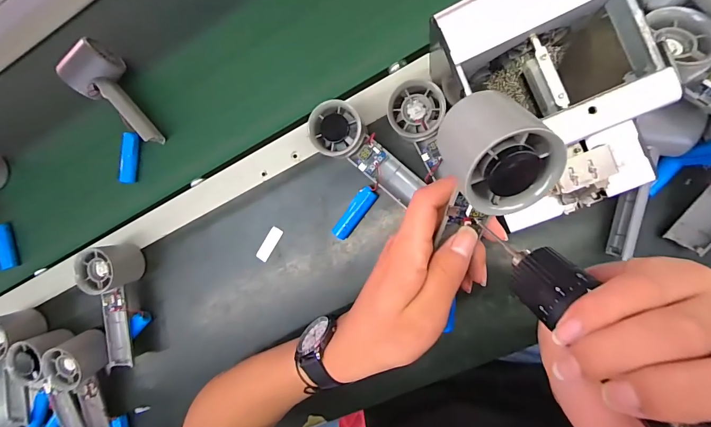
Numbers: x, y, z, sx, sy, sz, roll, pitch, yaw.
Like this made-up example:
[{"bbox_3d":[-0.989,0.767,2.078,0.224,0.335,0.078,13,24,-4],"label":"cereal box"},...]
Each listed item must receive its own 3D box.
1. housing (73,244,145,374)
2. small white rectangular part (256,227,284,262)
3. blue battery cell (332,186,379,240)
[{"bbox_3d":[-0.307,0.119,0.476,0.052,0.064,0.158,-10,88,9],"label":"housing"},{"bbox_3d":[-0.108,0.039,0.454,0.016,0.004,0.047,33,94,8],"label":"small white rectangular part"},{"bbox_3d":[0.000,-0.001,0.424,0.021,0.020,0.066,38,95,8],"label":"blue battery cell"}]

